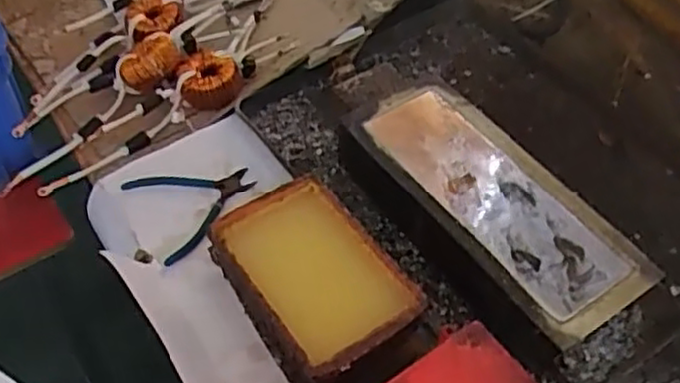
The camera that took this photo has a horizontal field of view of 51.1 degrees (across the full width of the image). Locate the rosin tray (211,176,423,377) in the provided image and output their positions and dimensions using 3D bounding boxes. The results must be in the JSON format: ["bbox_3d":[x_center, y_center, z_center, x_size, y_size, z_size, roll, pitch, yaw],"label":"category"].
[{"bbox_3d":[-0.027,0.091,0.715,0.135,0.062,0.204,-30,58,-23],"label":"rosin tray"}]

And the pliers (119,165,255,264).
[{"bbox_3d":[-0.163,0.005,0.809,0.132,0.020,0.127,-26,57,-21],"label":"pliers"}]

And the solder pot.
[{"bbox_3d":[0.153,0.026,0.761,0.156,0.081,0.339,-25,56,-20],"label":"solder pot"}]

